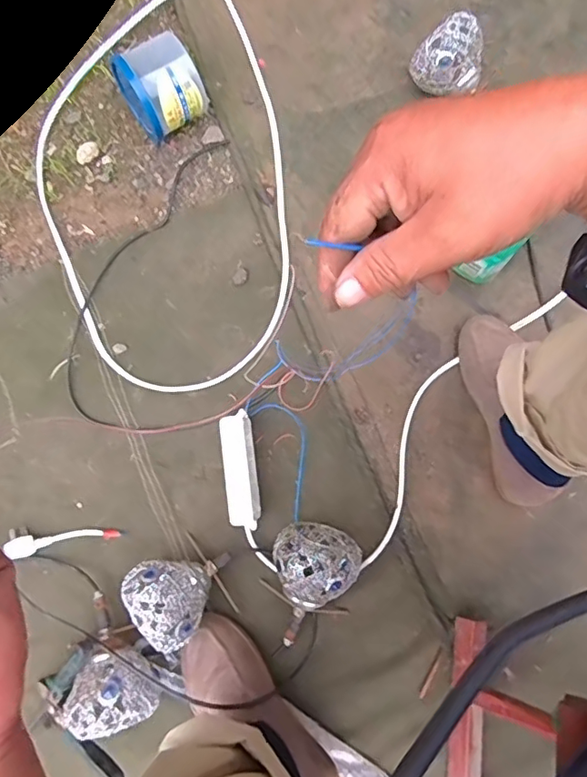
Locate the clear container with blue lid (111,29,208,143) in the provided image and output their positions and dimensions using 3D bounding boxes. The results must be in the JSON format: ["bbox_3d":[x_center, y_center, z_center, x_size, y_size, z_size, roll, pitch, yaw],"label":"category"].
[{"bbox_3d":[-0.197,-0.443,0.791,0.097,0.121,0.125,-37,81,-5],"label":"clear container with blue lid"}]

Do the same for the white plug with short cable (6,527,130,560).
[{"bbox_3d":[-0.301,0.199,0.708,0.148,0.031,0.036,-5,80,-1],"label":"white plug with short cable"}]

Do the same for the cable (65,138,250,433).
[{"bbox_3d":[-0.211,-0.157,0.786,0.250,0.015,0.445,-6,80,-1],"label":"cable"}]

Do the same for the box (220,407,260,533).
[{"bbox_3d":[-0.070,0.108,0.710,0.037,0.059,0.145,-6,80,-1],"label":"box"}]

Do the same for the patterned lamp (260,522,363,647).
[{"bbox_3d":[0.019,0.245,0.662,0.104,0.100,0.145,16,80,3],"label":"patterned lamp"}]

